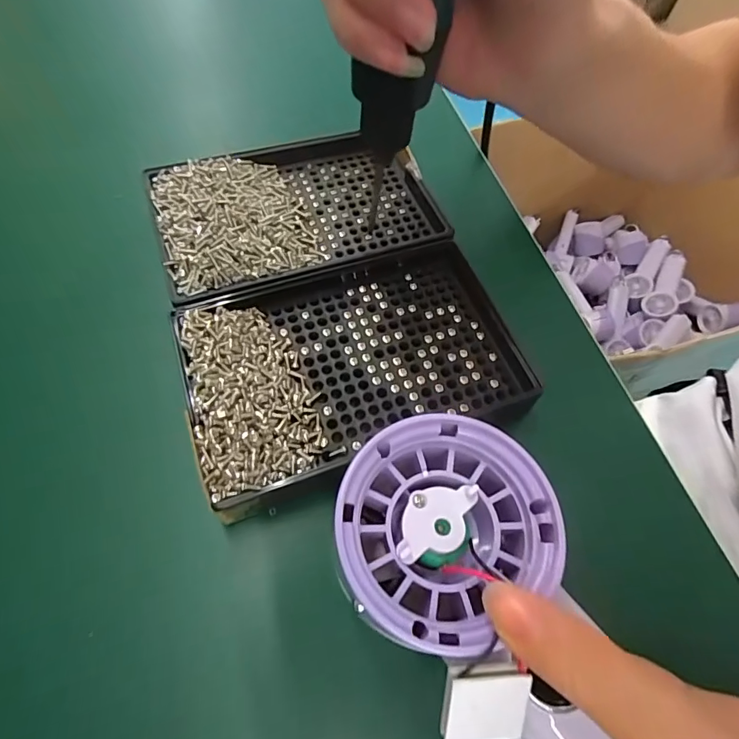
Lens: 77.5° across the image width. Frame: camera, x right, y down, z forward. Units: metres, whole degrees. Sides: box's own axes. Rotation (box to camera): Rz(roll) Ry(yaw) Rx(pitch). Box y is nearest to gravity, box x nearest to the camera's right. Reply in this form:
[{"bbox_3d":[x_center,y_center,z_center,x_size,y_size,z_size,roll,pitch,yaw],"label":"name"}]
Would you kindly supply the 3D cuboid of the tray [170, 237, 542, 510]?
[{"bbox_3d":[-0.006,-0.007,0.193,0.134,0.018,0.085,-18,64,-12],"label":"tray"}]

